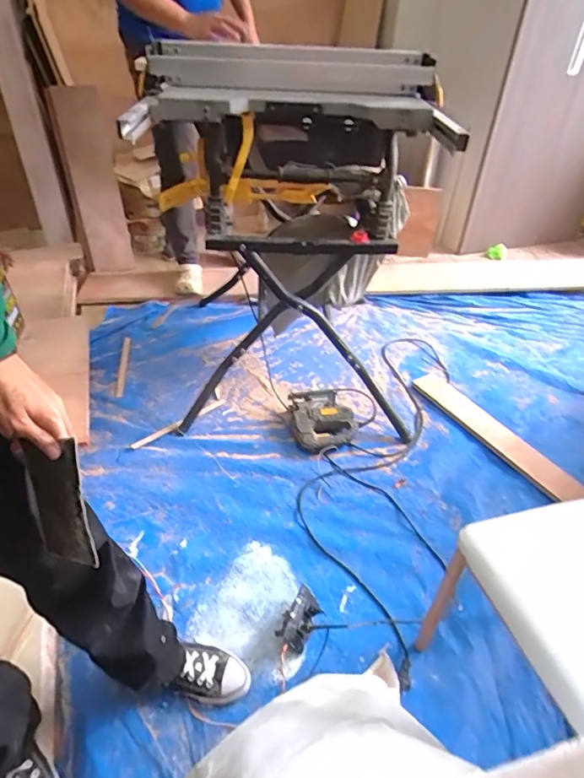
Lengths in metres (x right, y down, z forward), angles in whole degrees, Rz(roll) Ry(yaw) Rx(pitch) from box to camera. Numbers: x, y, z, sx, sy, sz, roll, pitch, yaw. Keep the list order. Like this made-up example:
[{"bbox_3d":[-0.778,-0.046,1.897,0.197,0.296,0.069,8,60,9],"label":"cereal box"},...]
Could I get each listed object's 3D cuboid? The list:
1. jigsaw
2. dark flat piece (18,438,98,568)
[{"bbox_3d":[0.095,0.091,1.483,0.202,0.059,0.242,-7,40,-11],"label":"jigsaw"},{"bbox_3d":[-0.273,0.133,0.557,0.102,0.145,0.005,-3,11,32],"label":"dark flat piece"}]

